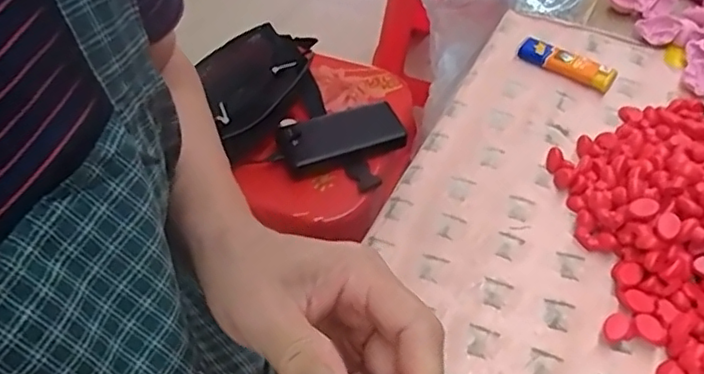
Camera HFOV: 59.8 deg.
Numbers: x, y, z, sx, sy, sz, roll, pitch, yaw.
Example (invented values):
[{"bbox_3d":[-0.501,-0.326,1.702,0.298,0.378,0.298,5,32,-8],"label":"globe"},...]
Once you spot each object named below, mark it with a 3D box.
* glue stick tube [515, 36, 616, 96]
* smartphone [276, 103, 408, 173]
[{"bbox_3d":[0.173,-0.100,0.499,0.080,0.013,0.021,33,58,26],"label":"glue stick tube"},{"bbox_3d":[-0.013,-0.062,0.754,0.152,0.011,0.075,-10,61,-4],"label":"smartphone"}]

